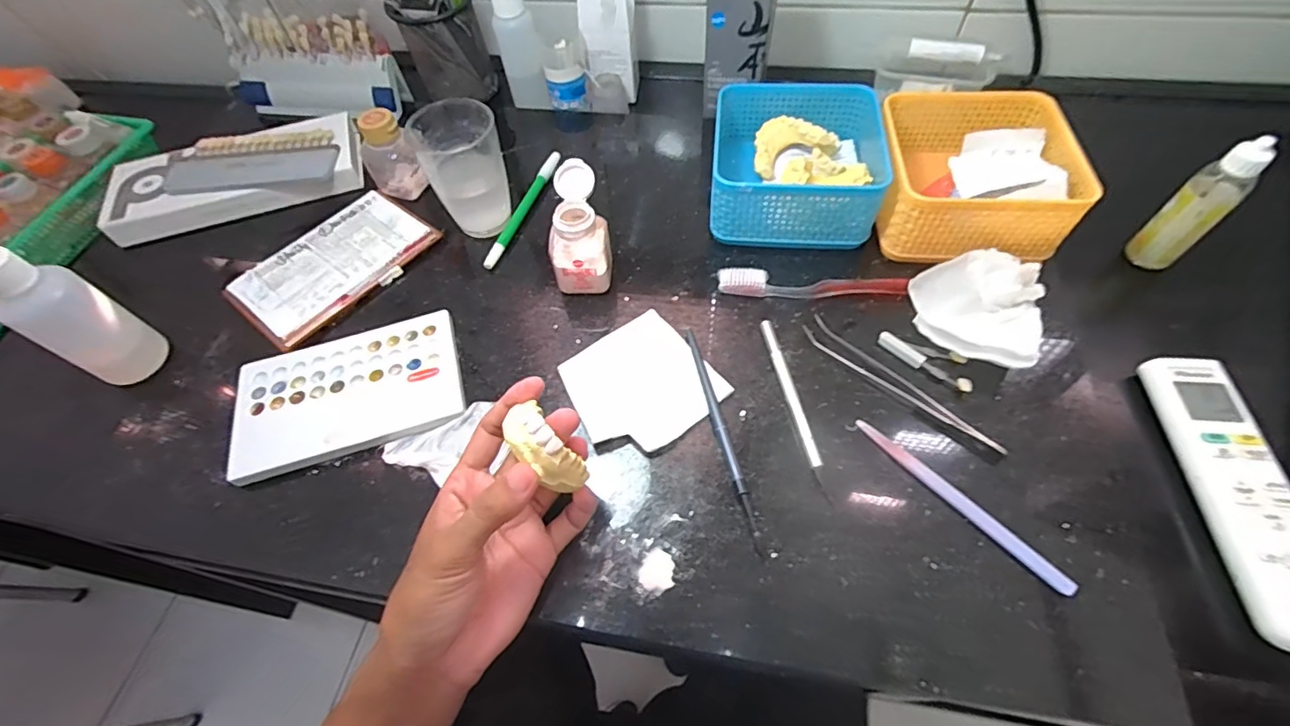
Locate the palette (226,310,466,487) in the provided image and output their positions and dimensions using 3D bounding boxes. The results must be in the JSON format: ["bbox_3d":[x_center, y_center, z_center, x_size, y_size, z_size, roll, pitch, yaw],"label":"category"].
[{"bbox_3d":[-0.210,0.020,0.390,0.152,0.016,0.095,-16,59,-6],"label":"palette"}]

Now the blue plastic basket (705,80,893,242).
[{"bbox_3d":[0.124,-0.167,0.460,0.128,0.066,0.135,3,59,5],"label":"blue plastic basket"}]

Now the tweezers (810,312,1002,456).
[{"bbox_3d":[0.172,0.016,0.374,0.021,0.005,0.147,-39,64,-21],"label":"tweezers"}]

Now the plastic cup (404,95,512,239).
[{"bbox_3d":[-0.150,-0.162,0.452,0.063,0.090,0.062,-2,58,2],"label":"plastic cup"}]

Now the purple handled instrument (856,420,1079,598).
[{"bbox_3d":[0.189,0.082,0.328,0.011,0.004,0.139,-37,63,-18],"label":"purple handled instrument"}]

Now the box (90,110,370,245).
[{"bbox_3d":[-0.381,-0.179,0.509,0.226,0.032,0.079,-17,59,-7],"label":"box"}]

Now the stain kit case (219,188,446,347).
[{"bbox_3d":[-0.260,-0.083,0.460,0.091,0.021,0.154,34,66,21],"label":"stain kit case"}]

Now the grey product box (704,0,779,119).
[{"bbox_3d":[0.085,-0.298,0.507,0.062,0.117,0.052,5,59,6],"label":"grey product box"}]

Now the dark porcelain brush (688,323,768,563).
[{"bbox_3d":[0.050,0.045,0.360,0.008,0.008,0.164,-12,59,-4],"label":"dark porcelain brush"}]

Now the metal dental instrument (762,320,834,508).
[{"bbox_3d":[0.101,0.028,0.368,0.009,0.006,0.136,-10,58,-3],"label":"metal dental instrument"}]

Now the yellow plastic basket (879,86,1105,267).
[{"bbox_3d":[0.254,-0.153,0.434,0.134,0.058,0.138,2,59,5],"label":"yellow plastic basket"}]

